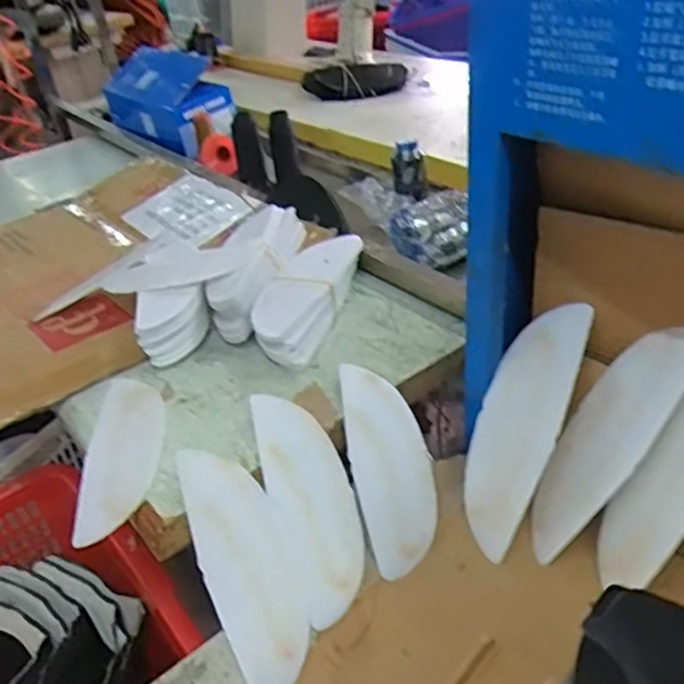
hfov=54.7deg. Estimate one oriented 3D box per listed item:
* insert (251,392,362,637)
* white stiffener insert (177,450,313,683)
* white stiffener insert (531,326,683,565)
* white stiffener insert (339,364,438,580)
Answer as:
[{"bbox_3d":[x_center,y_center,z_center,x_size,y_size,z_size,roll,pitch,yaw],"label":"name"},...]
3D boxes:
[{"bbox_3d":[-0.027,0.134,0.586,0.072,0.007,0.215,-13,56,-18],"label":"insert"},{"bbox_3d":[-0.079,0.179,0.541,0.068,0.008,0.209,-13,57,-20],"label":"white stiffener insert"},{"bbox_3d":[0.208,0.076,0.527,0.013,0.211,0.068,15,22,-34],"label":"white stiffener insert"},{"bbox_3d":[0.046,0.112,0.615,0.073,0.010,0.208,-3,52,-10],"label":"white stiffener insert"}]

